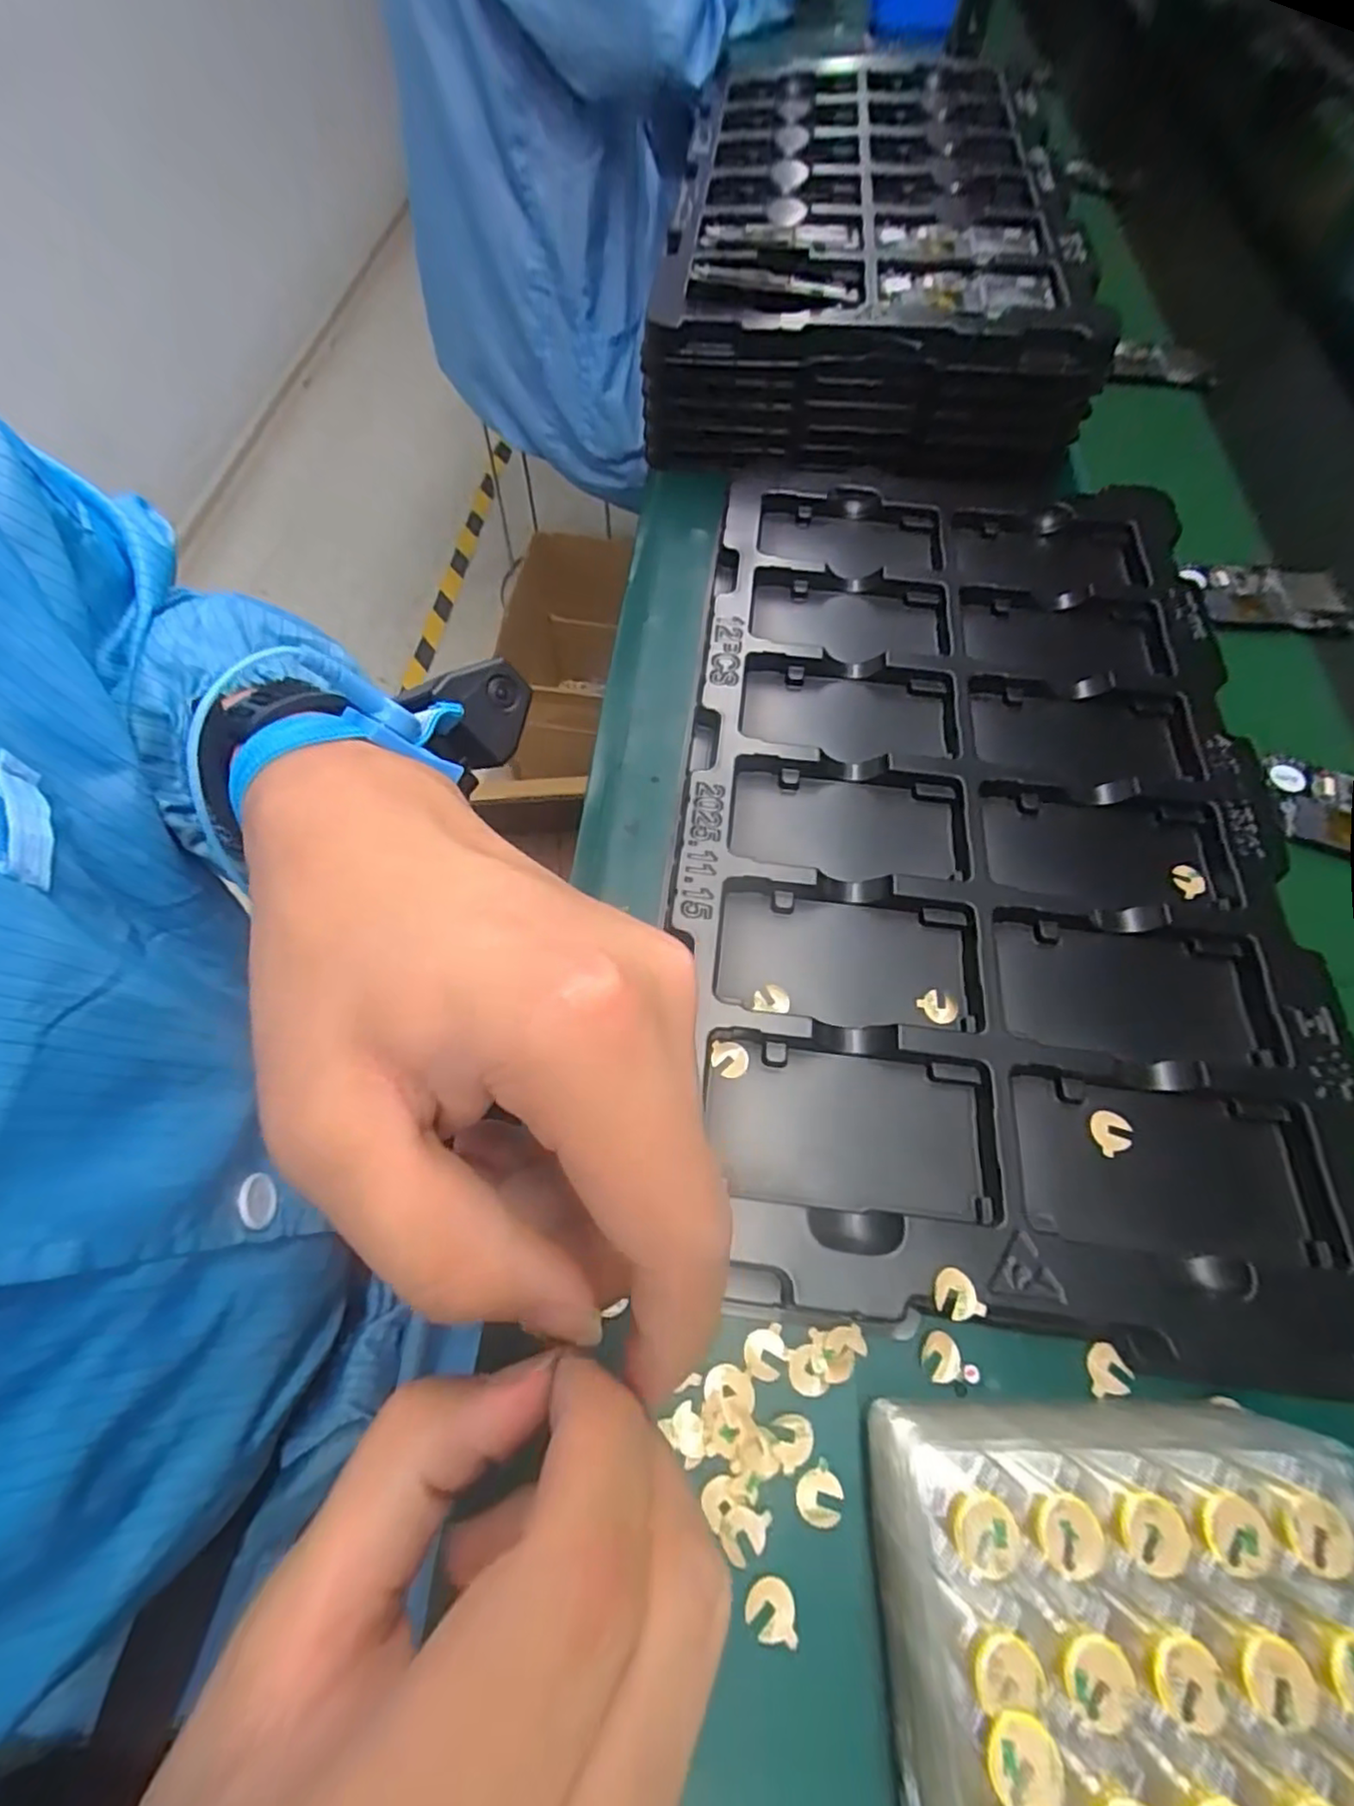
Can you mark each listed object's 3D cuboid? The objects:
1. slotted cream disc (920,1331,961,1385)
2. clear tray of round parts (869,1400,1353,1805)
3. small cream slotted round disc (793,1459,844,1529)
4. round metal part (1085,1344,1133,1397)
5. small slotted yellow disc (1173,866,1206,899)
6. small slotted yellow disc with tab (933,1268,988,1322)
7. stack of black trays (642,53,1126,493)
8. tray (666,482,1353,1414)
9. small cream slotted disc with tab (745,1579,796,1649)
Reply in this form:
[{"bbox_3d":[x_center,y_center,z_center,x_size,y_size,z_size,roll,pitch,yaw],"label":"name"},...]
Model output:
[{"bbox_3d":[0.109,0.187,0.270,0.016,0.004,0.017,-1,63,1],"label":"slotted cream disc"},{"bbox_3d":[0.148,0.261,0.196,0.157,0.063,0.180,3,64,2],"label":"clear tray of round parts"},{"bbox_3d":[0.054,0.226,0.249,0.018,0.004,0.017,-1,63,1],"label":"small cream slotted round disc"},{"bbox_3d":[0.177,0.191,0.269,0.016,0.004,0.018,4,63,4],"label":"round metal part"},{"bbox_3d":[0.290,-0.013,0.372,0.017,0.004,0.018,-1,63,1],"label":"small slotted yellow disc"},{"bbox_3d":[0.112,0.158,0.264,0.018,0.004,0.018,-1,63,1],"label":"small slotted yellow disc with tab"},{"bbox_3d":[0.168,-0.628,0.622,0.331,0.094,0.581,4,63,4],"label":"stack of black trays"},{"bbox_3d":[0.171,-0.069,0.387,0.319,0.021,0.555,5,63,4],"label":"tray"},{"bbox_3d":[0.034,0.255,0.235,0.017,0.004,0.018,-1,63,1],"label":"small cream slotted disc with tab"}]

